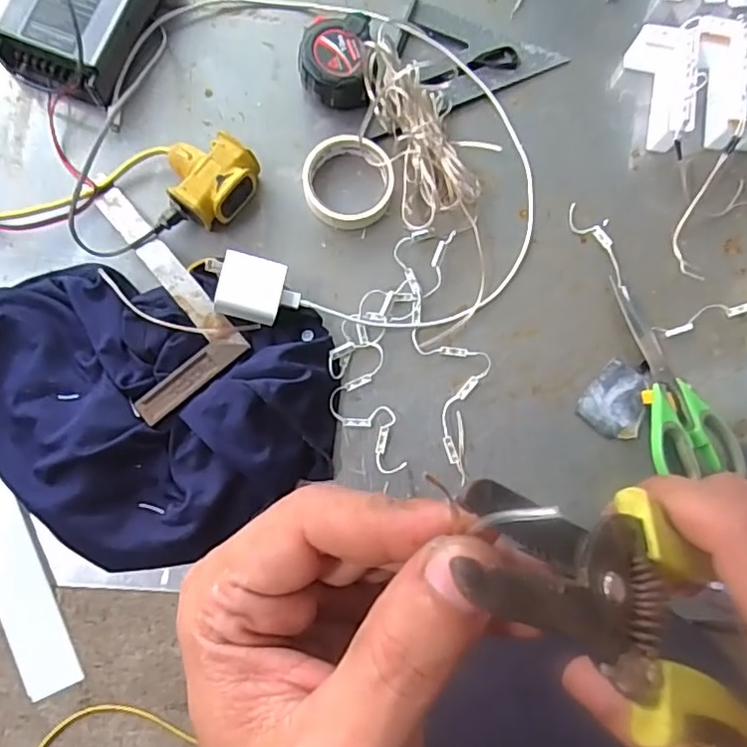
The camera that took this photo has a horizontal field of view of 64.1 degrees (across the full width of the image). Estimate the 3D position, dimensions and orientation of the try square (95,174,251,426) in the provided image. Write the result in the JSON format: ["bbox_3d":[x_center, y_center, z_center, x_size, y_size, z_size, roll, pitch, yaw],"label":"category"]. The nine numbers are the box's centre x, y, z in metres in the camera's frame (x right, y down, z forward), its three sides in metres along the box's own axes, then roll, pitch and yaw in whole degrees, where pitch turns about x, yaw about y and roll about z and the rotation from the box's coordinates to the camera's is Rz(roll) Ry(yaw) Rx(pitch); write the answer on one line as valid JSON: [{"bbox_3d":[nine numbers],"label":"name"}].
[{"bbox_3d":[-0.226,-0.076,0.563,0.109,0.009,0.234,-38,74,-7],"label":"try square"}]

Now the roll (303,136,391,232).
[{"bbox_3d":[-0.024,-0.188,0.598,0.088,0.025,0.094,0,83,-2],"label":"roll"}]

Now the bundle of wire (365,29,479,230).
[{"bbox_3d":[0.047,-0.238,0.596,0.084,0.047,0.184,-14,83,-4],"label":"bundle of wire"}]

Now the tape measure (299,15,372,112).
[{"bbox_3d":[-0.040,-0.314,0.607,0.068,0.032,0.081,3,83,-1],"label":"tape measure"}]

